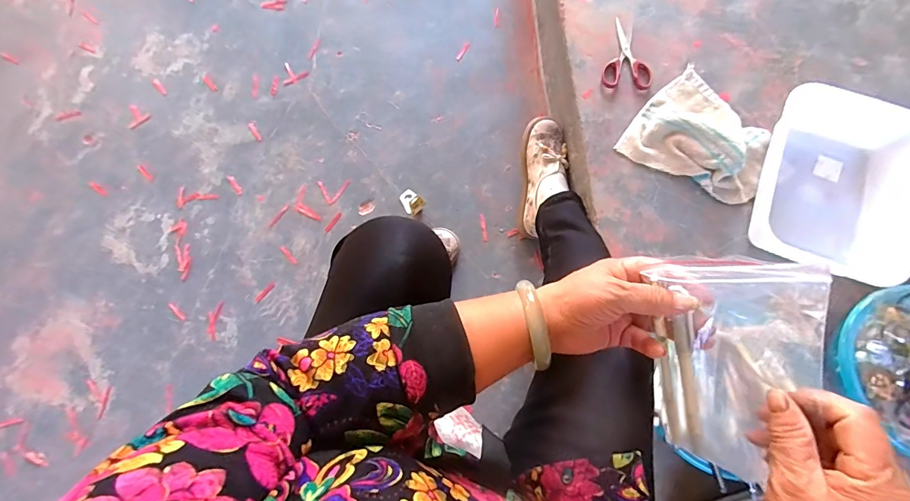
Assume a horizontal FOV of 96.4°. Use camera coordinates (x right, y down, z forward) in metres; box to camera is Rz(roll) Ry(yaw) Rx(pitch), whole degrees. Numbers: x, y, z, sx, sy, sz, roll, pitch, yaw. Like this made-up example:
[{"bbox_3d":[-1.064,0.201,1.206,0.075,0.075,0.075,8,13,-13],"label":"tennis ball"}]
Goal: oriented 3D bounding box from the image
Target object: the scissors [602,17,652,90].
[{"bbox_3d":[0.321,-0.354,0.740,0.084,0.005,0.151,15,76,5],"label":"scissors"}]

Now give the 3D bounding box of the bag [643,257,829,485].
[{"bbox_3d":[0.204,0.091,0.303,0.015,0.106,0.164,-14,101,-37],"label":"bag"}]

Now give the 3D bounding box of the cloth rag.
[{"bbox_3d":[0.424,-0.210,0.678,0.225,0.050,0.202,29,78,8],"label":"cloth rag"}]

